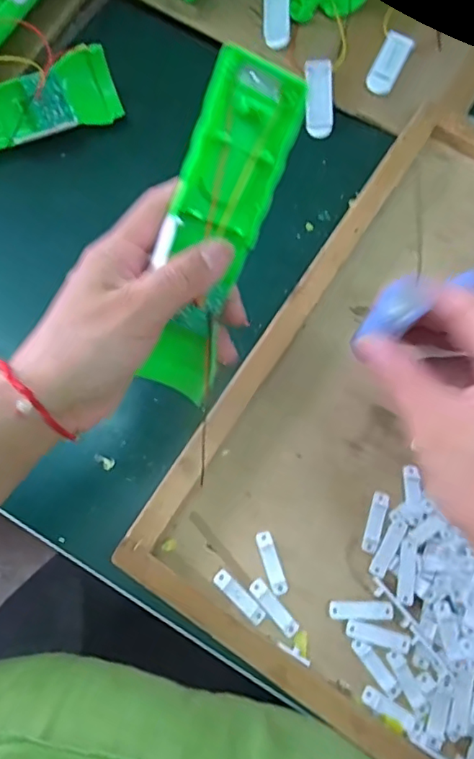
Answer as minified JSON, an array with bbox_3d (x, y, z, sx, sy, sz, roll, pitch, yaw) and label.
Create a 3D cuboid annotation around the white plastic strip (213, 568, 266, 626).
[{"bbox_3d":[0.002,0.131,0.336,0.038,0.004,0.010,43,77,12],"label":"white plastic strip"}]

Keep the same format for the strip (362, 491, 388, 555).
[{"bbox_3d":[0.087,0.090,0.351,0.009,0.004,0.038,19,73,5],"label":"strip"}]

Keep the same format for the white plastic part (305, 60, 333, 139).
[{"bbox_3d":[0.066,-0.224,0.442,0.021,0.007,0.061,0,87,0],"label":"white plastic part"}]

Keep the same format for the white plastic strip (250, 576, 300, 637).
[{"bbox_3d":[0.022,0.137,0.335,0.011,0.004,0.037,-40,77,-12],"label":"white plastic strip"}]

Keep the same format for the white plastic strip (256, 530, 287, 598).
[{"bbox_3d":[0.021,0.113,0.343,0.010,0.004,0.038,-17,73,-6],"label":"white plastic strip"}]

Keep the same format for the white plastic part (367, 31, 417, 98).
[{"bbox_3d":[0.124,-0.257,0.450,0.023,0.006,0.056,26,74,8],"label":"white plastic part"}]

